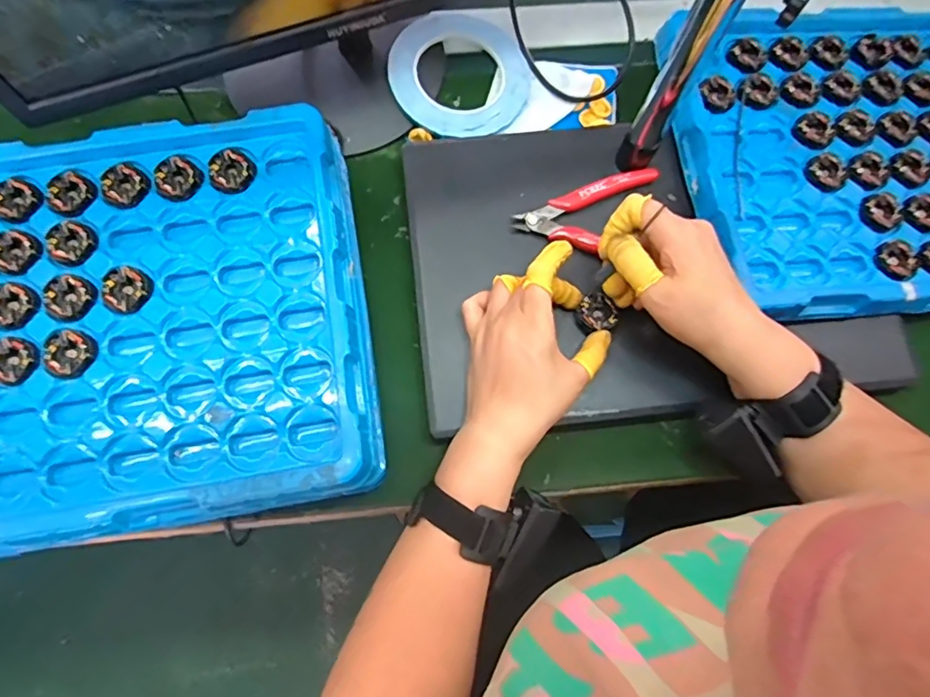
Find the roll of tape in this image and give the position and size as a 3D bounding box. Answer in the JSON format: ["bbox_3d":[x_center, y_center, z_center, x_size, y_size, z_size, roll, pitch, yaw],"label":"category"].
[{"bbox_3d":[-0.005,-0.241,0.495,0.117,0.015,0.118,1,81,-8],"label":"roll of tape"}]

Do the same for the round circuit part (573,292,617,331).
[{"bbox_3d":[0.100,-0.025,0.430,0.026,0.012,0.028,-41,77,-13],"label":"round circuit part"}]

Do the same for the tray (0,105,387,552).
[{"bbox_3d":[-0.263,-0.010,0.391,0.379,0.066,0.272,-7,72,-3],"label":"tray"}]

